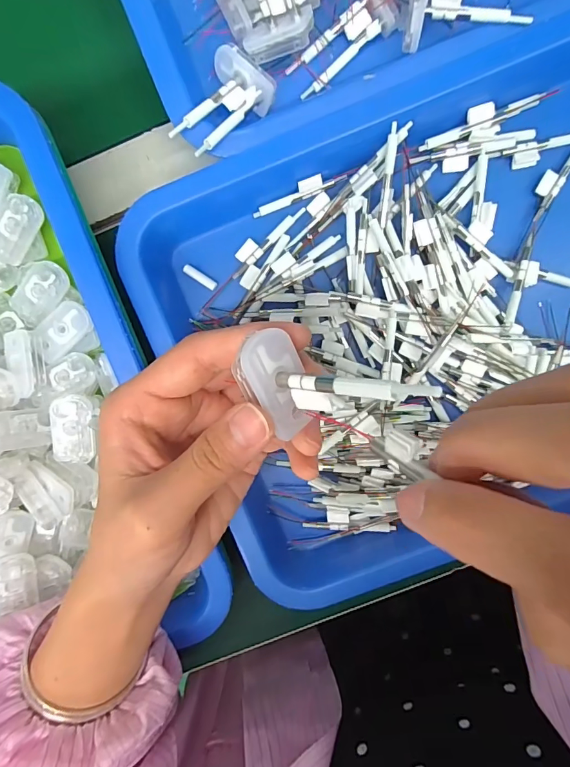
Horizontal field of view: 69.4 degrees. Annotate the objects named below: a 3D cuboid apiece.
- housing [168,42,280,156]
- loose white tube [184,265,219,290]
[{"bbox_3d":[-0.034,-0.147,0.222,0.036,0.020,0.060,28,78,4],"label":"housing"},{"bbox_3d":[-0.053,-0.066,0.256,0.023,0.004,0.006,32,96,-3],"label":"loose white tube"}]

